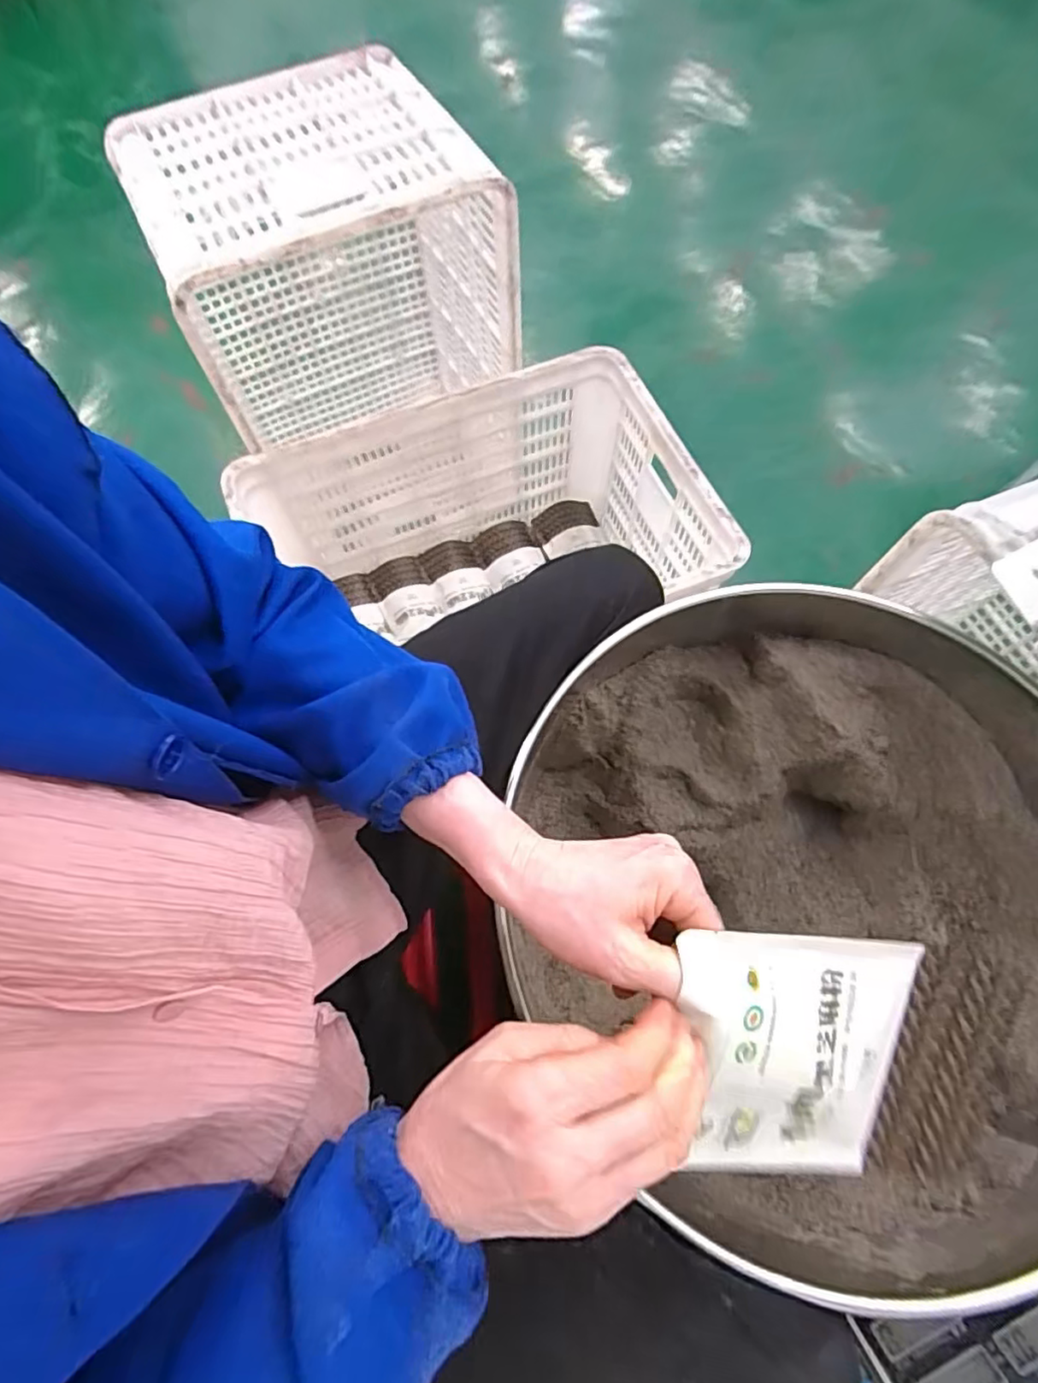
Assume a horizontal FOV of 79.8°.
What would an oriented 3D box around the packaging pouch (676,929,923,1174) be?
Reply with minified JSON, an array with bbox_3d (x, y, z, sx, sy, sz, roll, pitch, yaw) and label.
[{"bbox_3d":[0.139,0.195,0.327,0.146,0.016,0.134,11,95,-19],"label":"packaging pouch"}]

